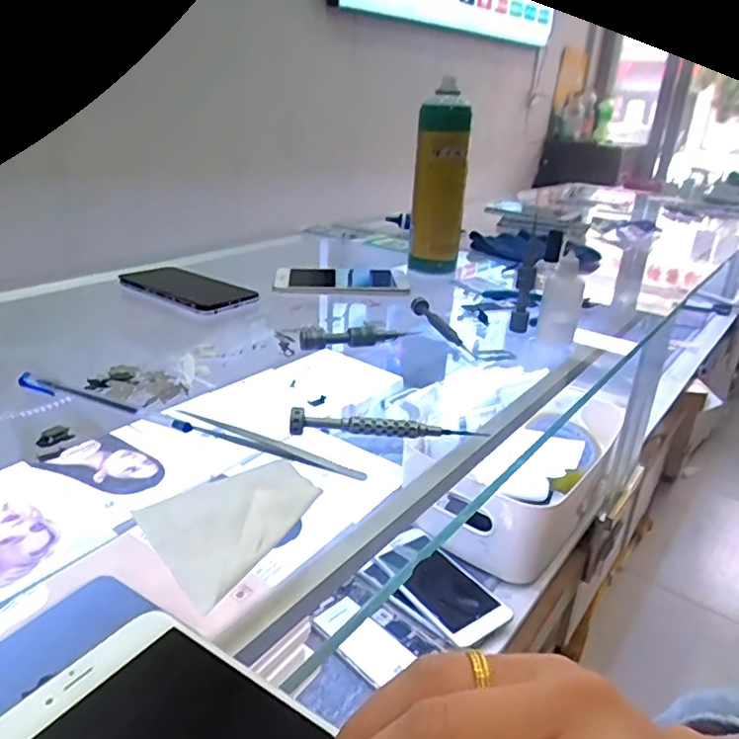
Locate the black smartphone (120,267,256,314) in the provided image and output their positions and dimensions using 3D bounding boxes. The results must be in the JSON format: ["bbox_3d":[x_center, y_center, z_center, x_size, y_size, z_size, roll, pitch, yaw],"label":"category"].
[{"bbox_3d":[-0.197,-0.089,0.637,0.148,0.013,0.075,17,28,28],"label":"black smartphone"}]

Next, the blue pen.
[{"bbox_3d":[-0.183,0.023,0.406,0.145,0.007,0.008,12,26,20],"label":"blue pen"}]

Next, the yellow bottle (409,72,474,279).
[{"bbox_3d":[0.085,-0.229,0.723,0.060,0.214,0.052,2,25,0],"label":"yellow bottle"}]

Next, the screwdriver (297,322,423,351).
[{"bbox_3d":[-0.010,-0.031,0.525,0.106,0.016,0.016,-4,25,-14],"label":"screwdriver"}]

